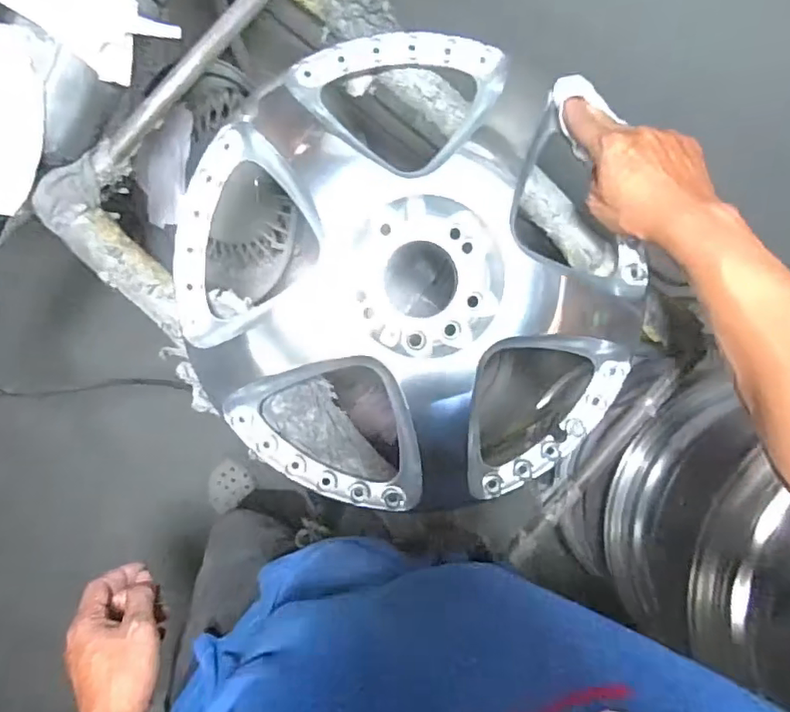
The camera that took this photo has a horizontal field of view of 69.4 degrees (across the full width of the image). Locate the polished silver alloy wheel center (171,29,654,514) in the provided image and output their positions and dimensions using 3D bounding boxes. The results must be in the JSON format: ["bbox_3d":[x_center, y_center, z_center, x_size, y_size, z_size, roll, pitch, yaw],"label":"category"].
[{"bbox_3d":[0.013,-0.063,0.532,0.387,0.062,0.420,0,94,-5],"label":"polished silver alloy wheel center"}]

